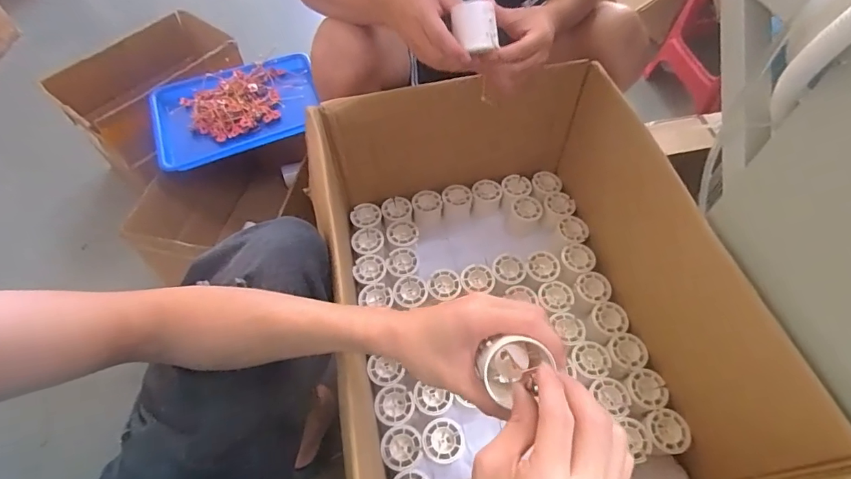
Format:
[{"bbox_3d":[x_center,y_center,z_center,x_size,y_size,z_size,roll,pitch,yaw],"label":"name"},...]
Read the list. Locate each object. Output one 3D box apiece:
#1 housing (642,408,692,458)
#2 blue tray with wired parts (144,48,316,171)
[{"bbox_3d":[0.322,0.263,0.607,0.058,0.042,0.054,-1,56,2],"label":"housing"},{"bbox_3d":[-0.382,-0.273,0.909,0.319,0.034,0.261,-19,58,-10],"label":"blue tray with wired parts"}]

